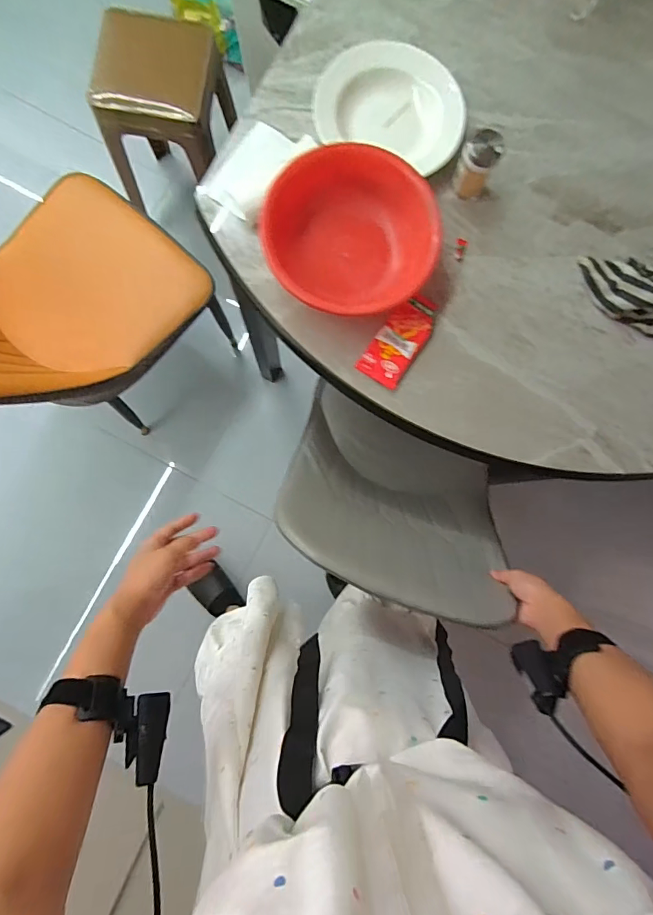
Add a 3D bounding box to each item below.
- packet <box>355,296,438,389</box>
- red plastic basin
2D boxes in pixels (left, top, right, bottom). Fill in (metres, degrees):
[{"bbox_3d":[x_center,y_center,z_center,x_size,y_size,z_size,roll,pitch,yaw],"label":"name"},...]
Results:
[{"bbox_3d":[0.102,-0.164,0.617,0.062,0.012,0.131,33,82,0],"label":"packet"},{"bbox_3d":[0.031,-0.289,0.607,0.229,0.080,0.222,0,86,-3],"label":"red plastic basin"}]

